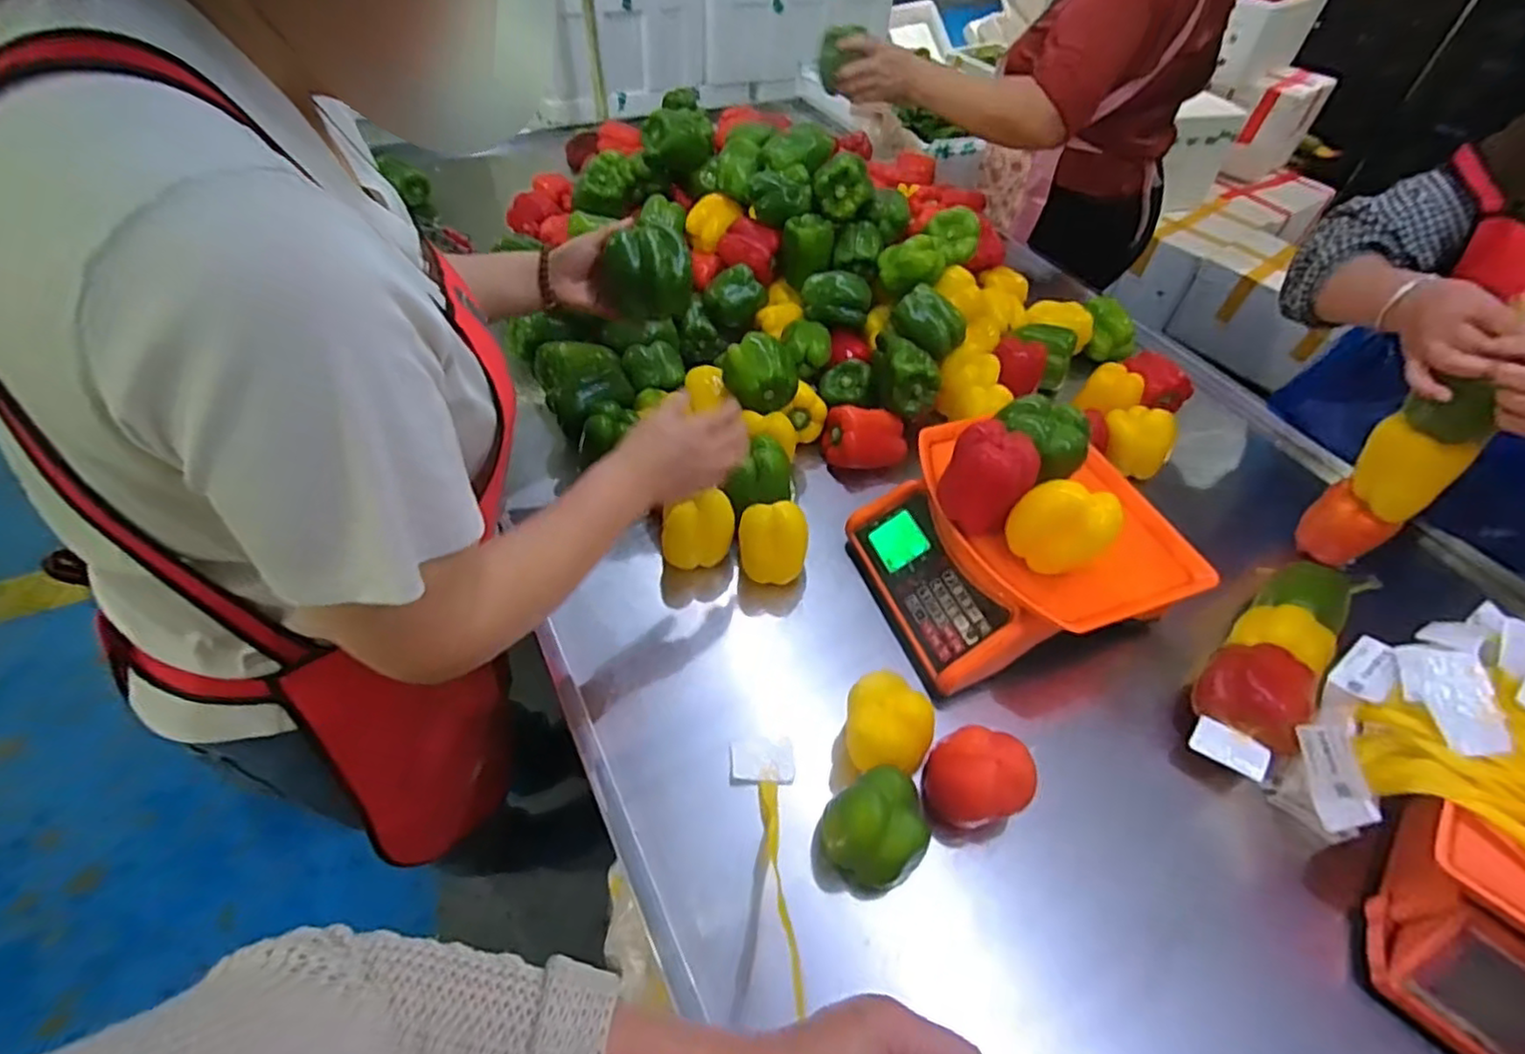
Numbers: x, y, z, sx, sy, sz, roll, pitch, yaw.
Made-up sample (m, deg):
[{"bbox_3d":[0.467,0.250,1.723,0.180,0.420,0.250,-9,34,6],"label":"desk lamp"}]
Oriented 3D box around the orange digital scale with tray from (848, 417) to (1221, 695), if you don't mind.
[{"bbox_3d":[0.269,0.020,0.748,0.279,0.113,0.273,-13,52,-15],"label":"orange digital scale with tray"}]

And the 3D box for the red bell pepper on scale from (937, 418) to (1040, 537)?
[{"bbox_3d":[0.220,-0.048,0.671,0.080,0.082,0.072,23,52,14],"label":"red bell pepper on scale"}]

